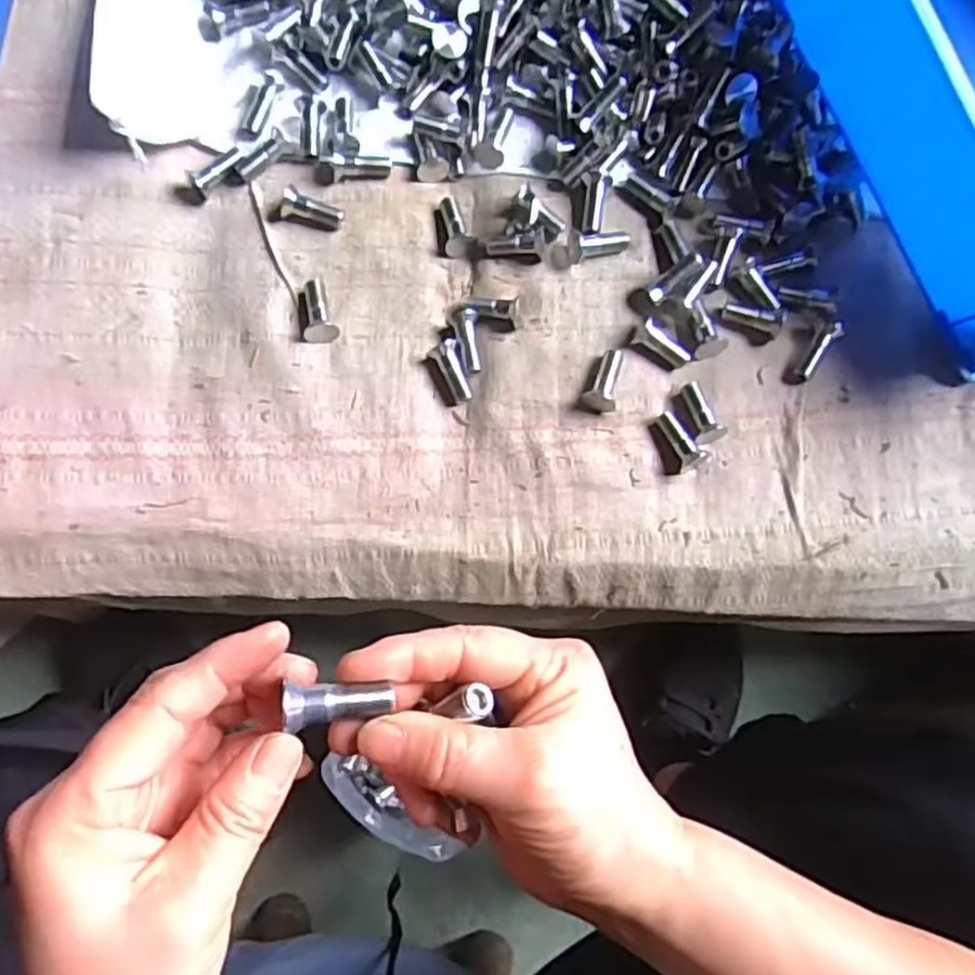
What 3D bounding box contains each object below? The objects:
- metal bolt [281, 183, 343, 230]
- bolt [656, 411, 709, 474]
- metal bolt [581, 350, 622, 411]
[{"bbox_3d":[-0.103,-0.164,0.440,0.035,0.013,0.015,17,79,-13],"label":"metal bolt"},{"bbox_3d":[0.110,-0.028,0.422,0.017,0.011,0.036,-24,81,-8],"label":"bolt"},{"bbox_3d":[0.066,-0.062,0.429,0.019,0.013,0.036,11,77,-1],"label":"metal bolt"}]

